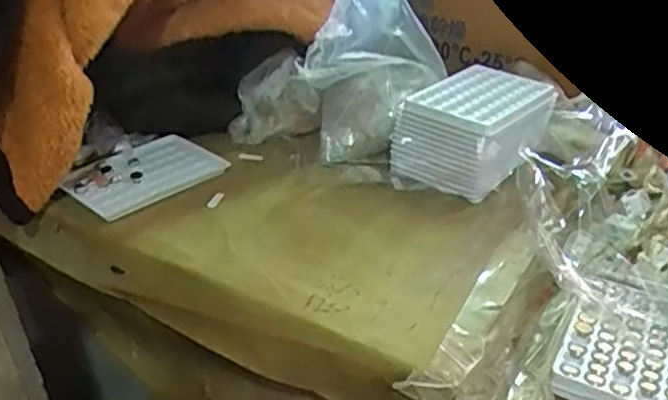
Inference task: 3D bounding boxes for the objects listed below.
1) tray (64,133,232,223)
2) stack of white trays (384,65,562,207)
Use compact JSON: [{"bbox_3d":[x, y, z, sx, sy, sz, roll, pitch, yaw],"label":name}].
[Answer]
[{"bbox_3d":[-0.187,-0.028,0.647,0.101,0.012,0.141,23,39,33],"label":"tray"},{"bbox_3d":[0.129,-0.066,0.617,0.110,0.063,0.150,24,40,34],"label":"stack of white trays"}]

